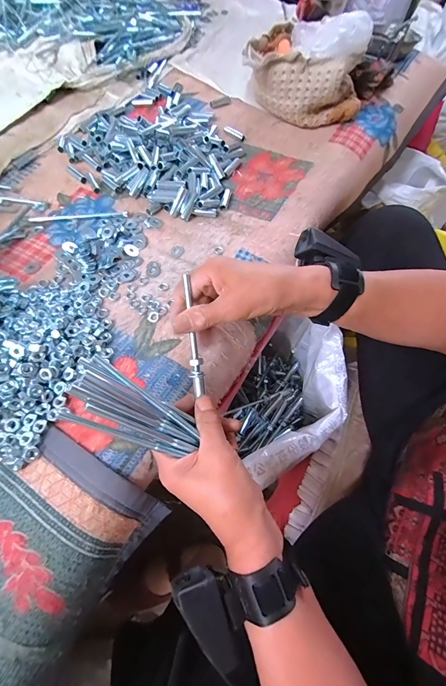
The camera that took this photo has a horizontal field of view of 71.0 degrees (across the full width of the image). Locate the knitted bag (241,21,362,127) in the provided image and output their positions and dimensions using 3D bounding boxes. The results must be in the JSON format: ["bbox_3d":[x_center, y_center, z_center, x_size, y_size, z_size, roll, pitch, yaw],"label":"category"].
[{"bbox_3d":[0.146,-0.465,0.560,0.204,0.109,0.098,12,62,3],"label":"knitted bag"}]

